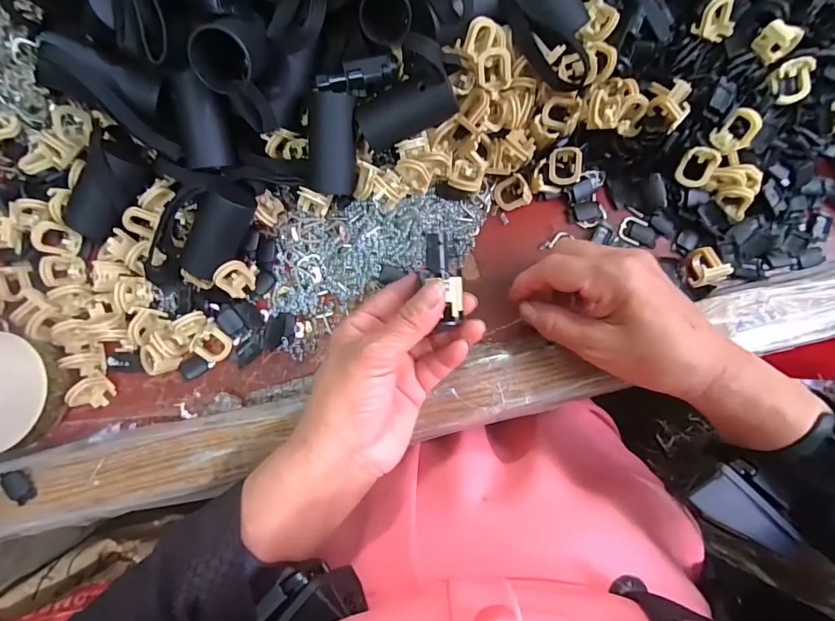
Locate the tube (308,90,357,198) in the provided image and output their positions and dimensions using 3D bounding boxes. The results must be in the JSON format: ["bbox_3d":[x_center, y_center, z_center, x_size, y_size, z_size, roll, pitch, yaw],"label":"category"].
[{"bbox_3d":[-0.055,-0.112,0.286,0.031,0.027,0.062,7,120,1],"label":"tube"}]

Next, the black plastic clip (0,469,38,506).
[{"bbox_3d":[-0.252,0.110,0.270,0.014,0.005,0.023,-42,84,-4],"label":"black plastic clip"}]

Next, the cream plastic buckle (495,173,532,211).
[{"bbox_3d":[0.070,-0.085,0.306,0.025,0.014,0.020,-18,83,-1],"label":"cream plastic buckle"}]

